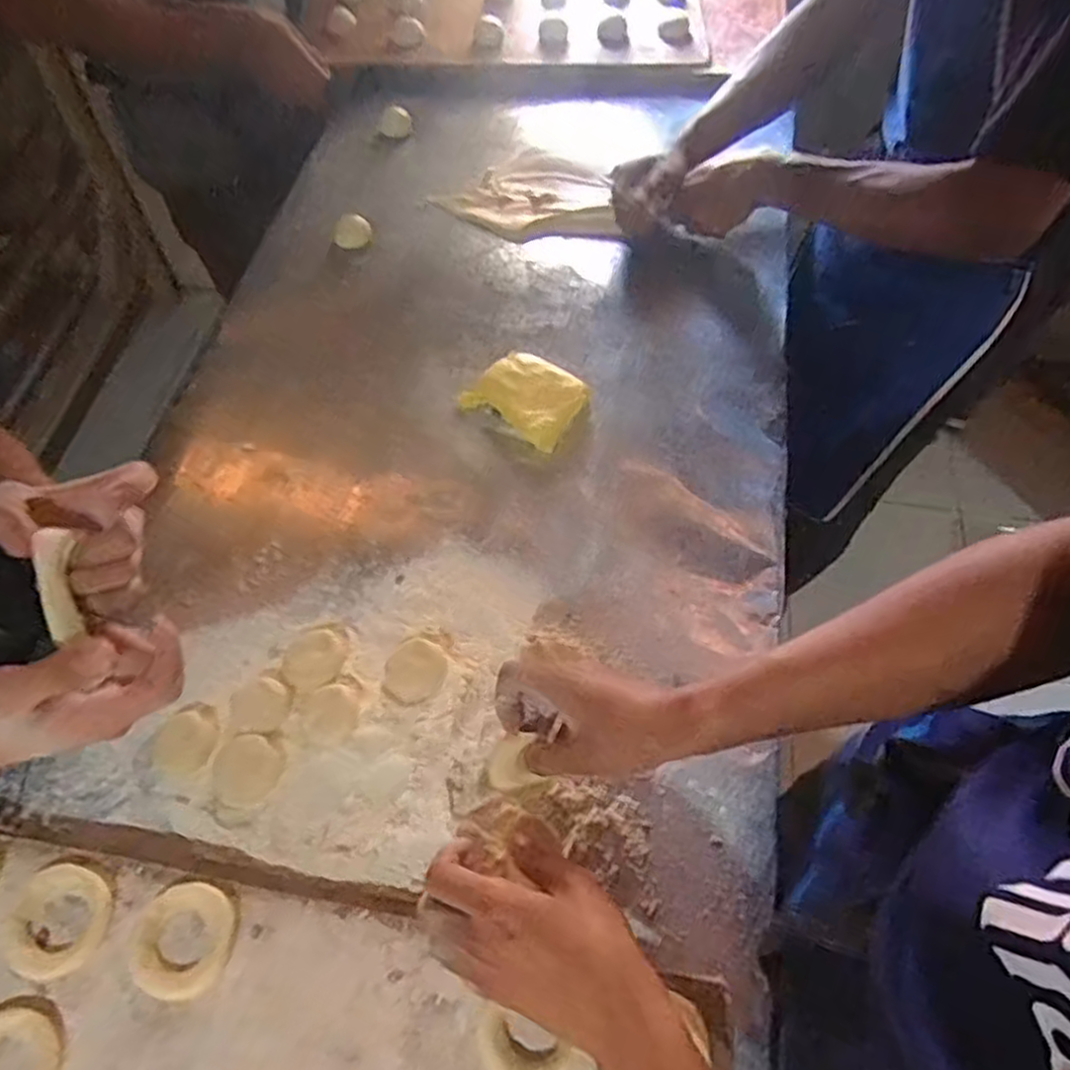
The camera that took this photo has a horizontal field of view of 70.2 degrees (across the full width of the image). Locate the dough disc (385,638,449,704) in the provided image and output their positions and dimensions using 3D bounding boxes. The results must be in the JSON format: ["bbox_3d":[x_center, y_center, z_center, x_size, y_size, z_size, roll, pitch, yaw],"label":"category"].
[{"bbox_3d":[-0.098,0.112,0.632,0.052,0.009,0.054,0,59,0],"label":"dough disc"}]

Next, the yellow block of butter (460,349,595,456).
[{"bbox_3d":[-0.005,-0.144,0.795,0.113,0.028,0.085,30,64,17],"label":"yellow block of butter"}]

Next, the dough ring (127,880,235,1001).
[{"bbox_3d":[-0.242,0.276,0.522,0.068,0.009,0.069,0,59,0],"label":"dough ring"}]

